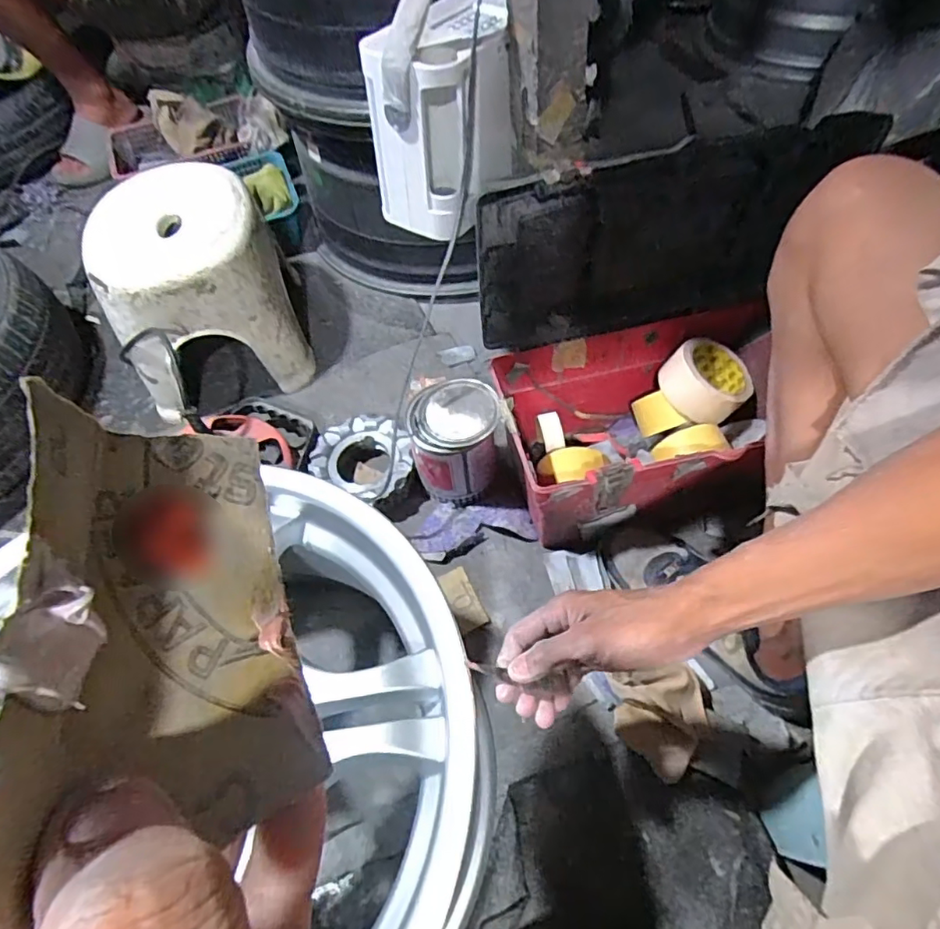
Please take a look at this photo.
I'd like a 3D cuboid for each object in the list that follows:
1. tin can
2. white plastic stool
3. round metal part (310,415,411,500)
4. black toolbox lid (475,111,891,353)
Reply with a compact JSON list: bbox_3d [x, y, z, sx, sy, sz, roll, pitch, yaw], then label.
[{"bbox_3d":[-0.017,-0.025,0.718,0.104,0.131,0.096,-2,57,3],"label":"tin can"},{"bbox_3d":[-0.398,-0.257,0.840,0.232,0.232,0.248,-20,58,-8],"label":"white plastic stool"},{"bbox_3d":[-0.140,-0.006,0.761,0.136,0.044,0.122,25,63,20],"label":"round metal part"},{"bbox_3d":[0.208,-0.243,0.627,0.398,0.211,0.034,-11,57,-2],"label":"black toolbox lid"}]

